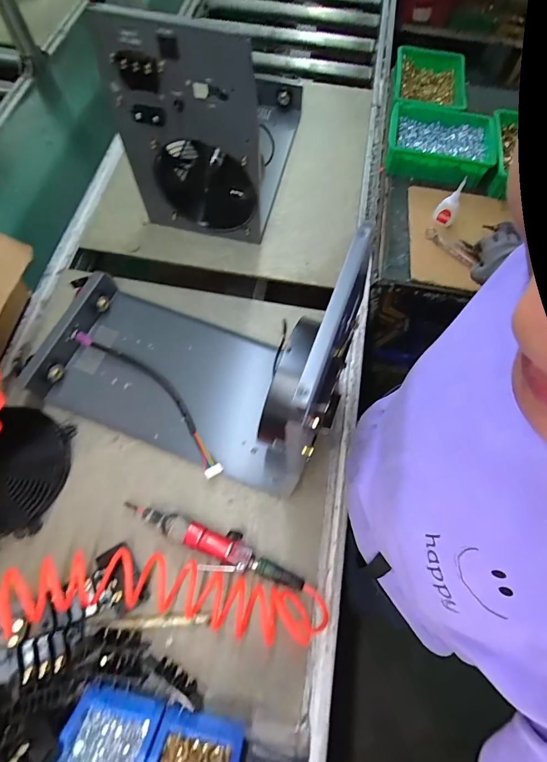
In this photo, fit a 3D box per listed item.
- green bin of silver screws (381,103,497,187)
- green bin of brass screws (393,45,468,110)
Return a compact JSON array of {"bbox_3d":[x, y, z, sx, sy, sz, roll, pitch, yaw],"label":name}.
[{"bbox_3d":[0.405,-0.574,0.924,0.252,0.062,0.191,13,67,4],"label":"green bin of silver screws"},{"bbox_3d":[0.412,-0.787,1.001,0.184,0.063,0.188,11,65,2],"label":"green bin of brass screws"}]

